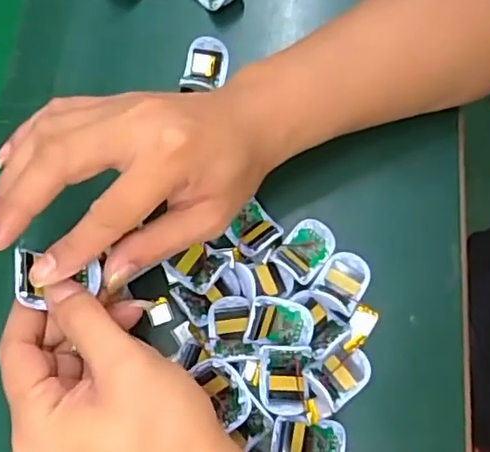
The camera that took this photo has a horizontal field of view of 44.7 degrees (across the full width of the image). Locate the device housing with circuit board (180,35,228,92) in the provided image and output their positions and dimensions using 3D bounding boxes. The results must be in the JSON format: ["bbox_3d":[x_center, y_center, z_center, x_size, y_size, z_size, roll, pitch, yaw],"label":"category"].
[{"bbox_3d":[-0.030,-0.120,0.437,0.034,0.010,0.035,1,95,4],"label":"device housing with circuit board"}]

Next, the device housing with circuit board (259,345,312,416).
[{"bbox_3d":[0.024,0.091,0.353,0.030,0.015,0.038,1,71,1],"label":"device housing with circuit board"}]

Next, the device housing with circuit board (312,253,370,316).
[{"bbox_3d":[0.063,0.034,0.379,0.030,0.008,0.036,31,75,11],"label":"device housing with circuit board"}]

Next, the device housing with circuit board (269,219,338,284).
[{"bbox_3d":[0.039,0.015,0.383,0.031,0.012,0.040,39,76,13],"label":"device housing with circuit board"}]

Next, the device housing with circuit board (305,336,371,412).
[{"bbox_3d":[0.058,0.088,0.358,0.035,0.016,0.030,-36,74,-11],"label":"device housing with circuit board"}]

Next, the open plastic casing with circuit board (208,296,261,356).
[{"bbox_3d":[-0.008,0.063,0.369,0.027,0.010,0.037,-13,71,-3],"label":"open plastic casing with circuit board"}]

